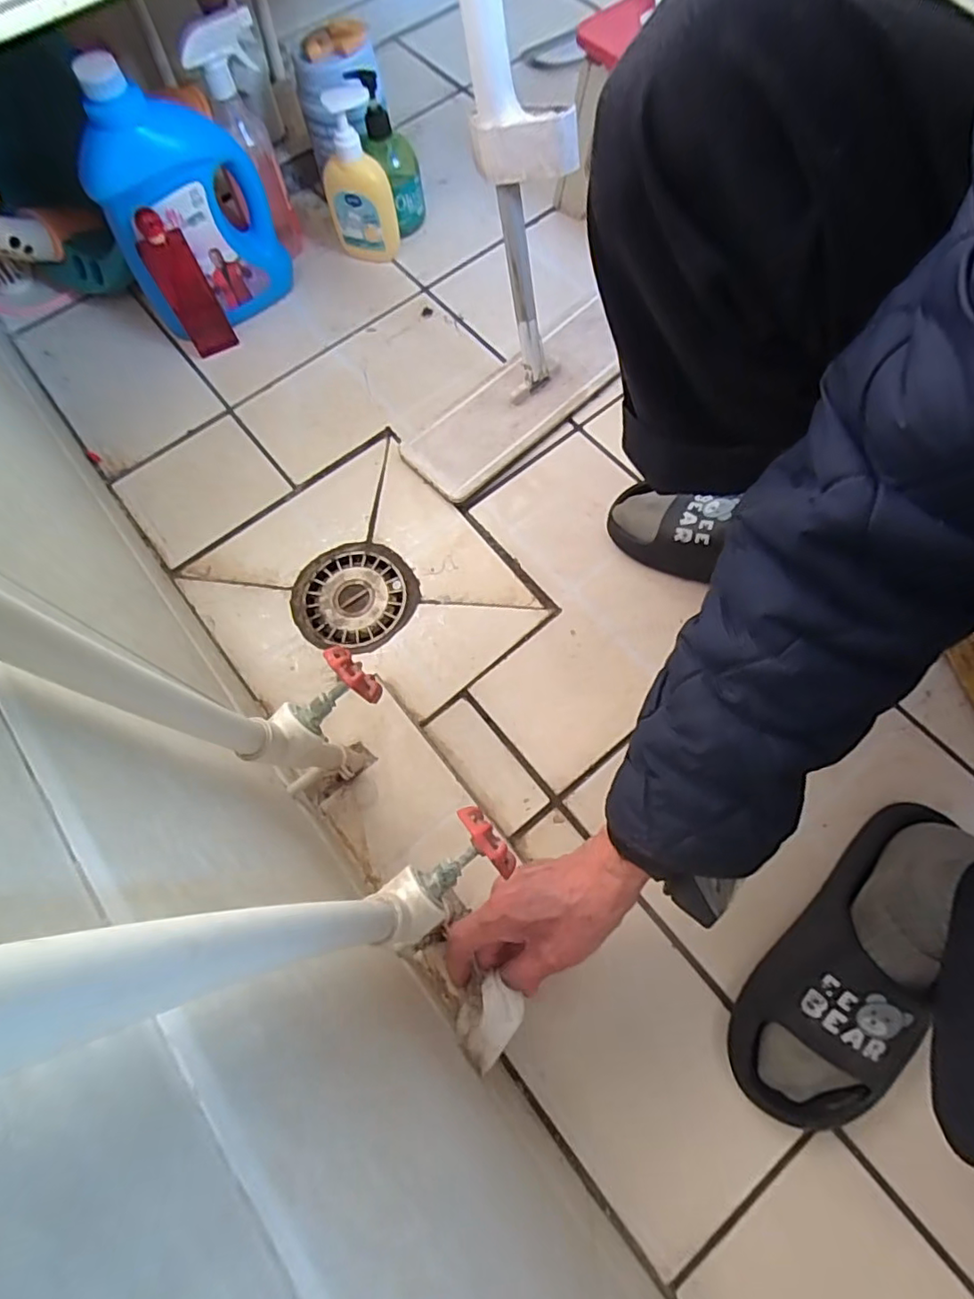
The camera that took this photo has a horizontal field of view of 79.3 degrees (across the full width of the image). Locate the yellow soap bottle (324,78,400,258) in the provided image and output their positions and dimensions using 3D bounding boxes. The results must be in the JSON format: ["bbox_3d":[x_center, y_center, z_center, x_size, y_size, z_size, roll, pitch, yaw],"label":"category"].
[{"bbox_3d":[-0.160,-0.573,0.727,0.082,0.176,0.045,-13,70,-2],"label":"yellow soap bottle"}]

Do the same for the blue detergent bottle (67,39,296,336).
[{"bbox_3d":[-0.327,-0.476,0.651,0.173,0.245,0.086,-22,70,-6],"label":"blue detergent bottle"}]

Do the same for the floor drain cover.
[{"bbox_3d":[-0.144,-0.056,0.640,0.130,0.009,0.123,-30,71,-8],"label":"floor drain cover"}]

